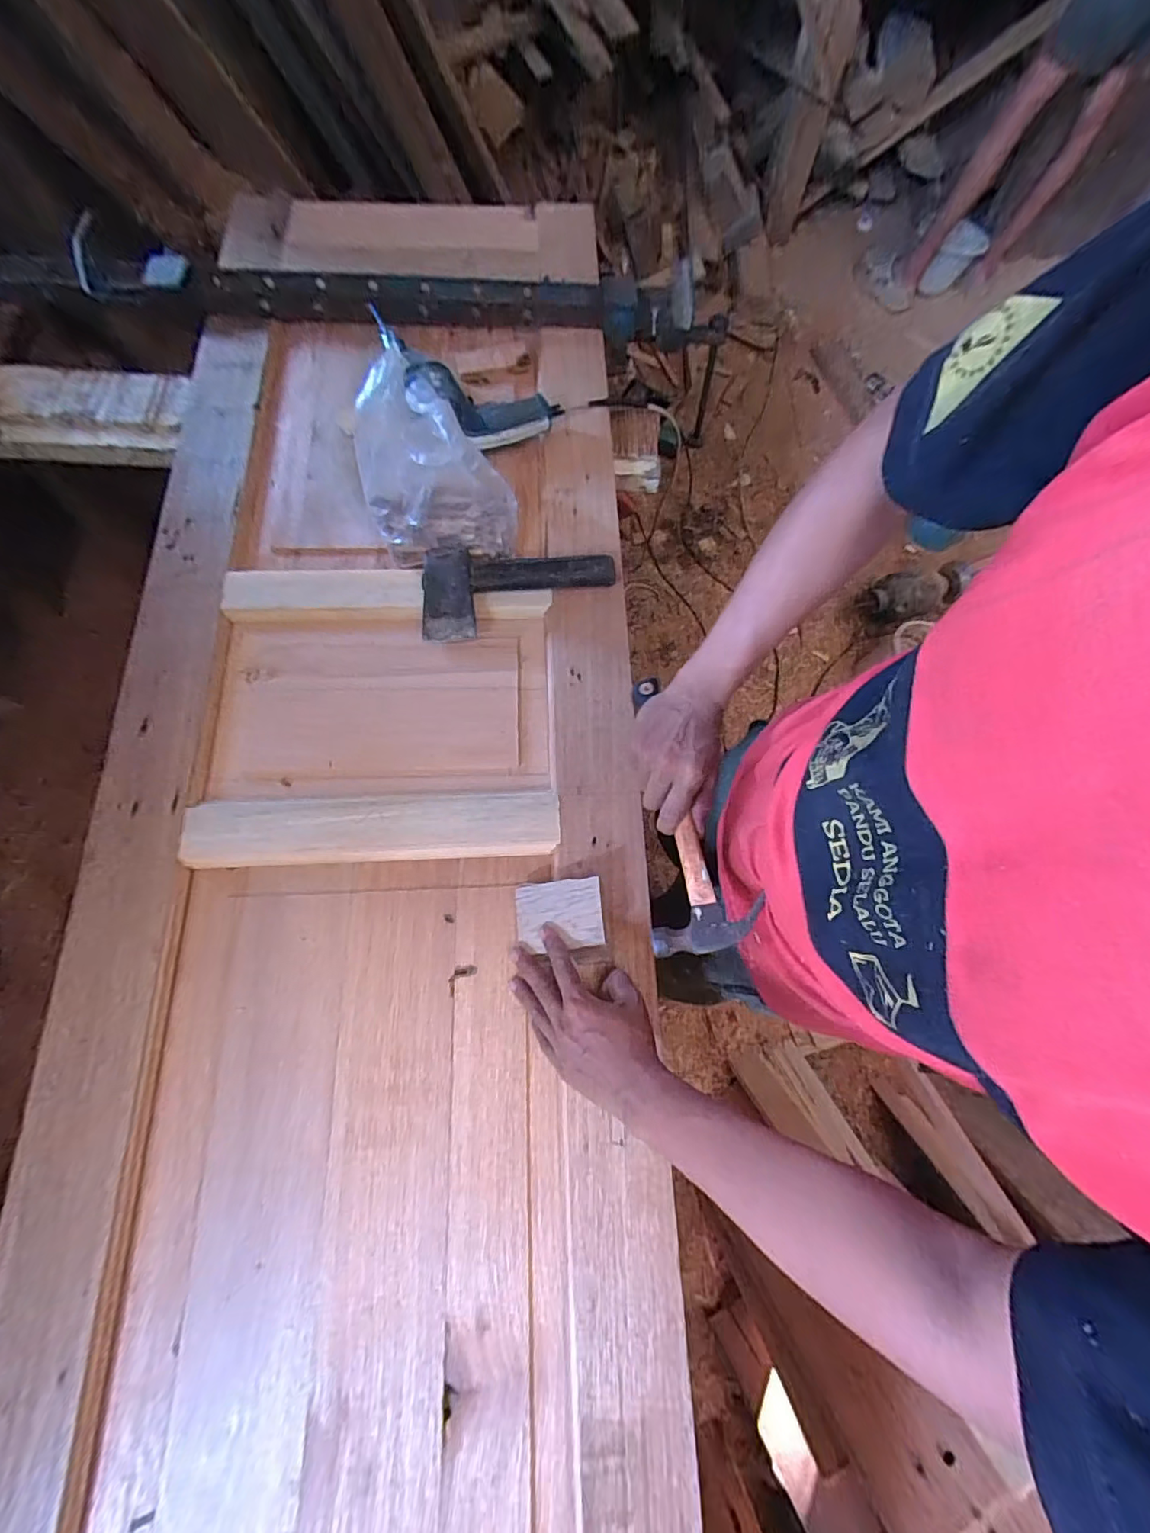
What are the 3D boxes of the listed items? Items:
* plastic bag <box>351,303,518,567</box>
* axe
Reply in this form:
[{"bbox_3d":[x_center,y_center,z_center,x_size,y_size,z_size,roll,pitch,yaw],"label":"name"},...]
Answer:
[{"bbox_3d":[-0.174,-0.366,0.647,0.171,0.168,0.174,-15,74,-4],"label":"plastic bag"},{"bbox_3d":[-0.067,-0.223,0.684,0.247,0.036,0.114,-4,74,-1],"label":"axe"}]

